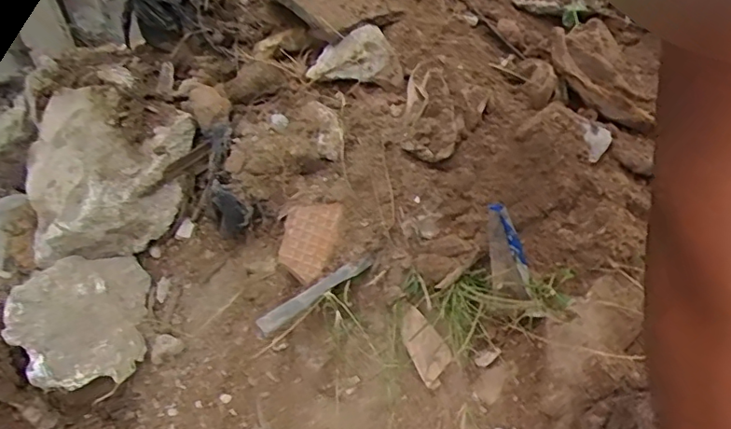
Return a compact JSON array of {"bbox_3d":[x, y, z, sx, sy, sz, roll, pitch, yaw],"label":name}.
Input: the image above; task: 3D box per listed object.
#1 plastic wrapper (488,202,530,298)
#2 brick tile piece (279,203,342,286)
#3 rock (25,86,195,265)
[{"bbox_3d":[0.131,0.033,0.509,0.024,0.086,0.039,-12,0,-9],"label":"plastic wrapper"},{"bbox_3d":[-0.055,0.023,0.528,0.048,0.077,0.004,20,-6,-25],"label":"brick tile piece"},{"bbox_3d":[-0.273,-0.041,0.579,0.151,0.080,0.193,11,75,13],"label":"rock"}]

